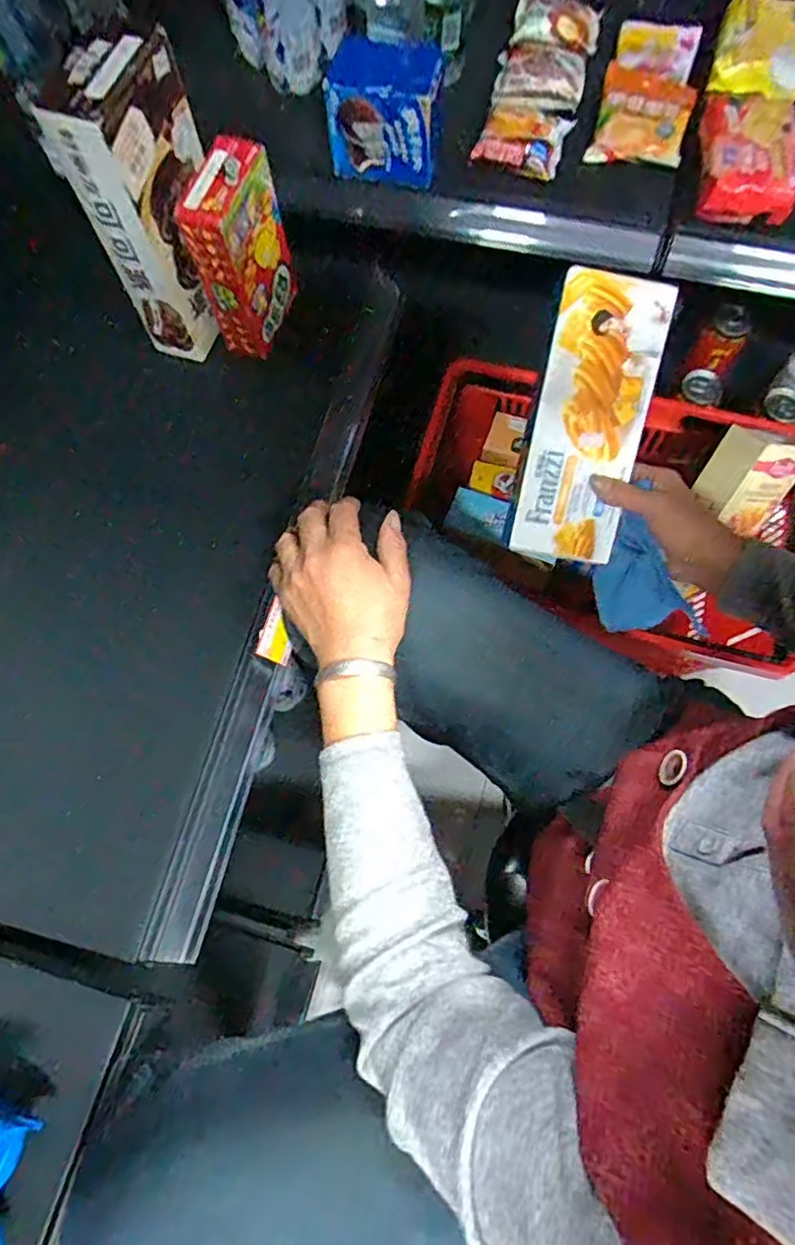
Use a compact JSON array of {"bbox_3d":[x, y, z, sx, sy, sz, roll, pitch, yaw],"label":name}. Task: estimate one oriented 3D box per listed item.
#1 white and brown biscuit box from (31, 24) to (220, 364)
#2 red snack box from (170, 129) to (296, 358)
[{"bbox_3d":[-0.206,-0.355,0.539,0.070,0.221,0.114,9,72,5],"label":"white and brown biscuit box"},{"bbox_3d":[-0.144,-0.339,0.577,0.051,0.153,0.101,18,73,7],"label":"red snack box"}]

